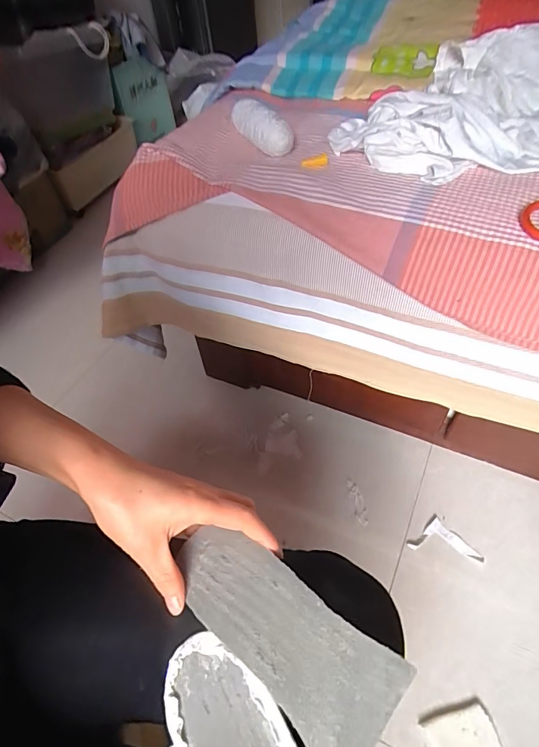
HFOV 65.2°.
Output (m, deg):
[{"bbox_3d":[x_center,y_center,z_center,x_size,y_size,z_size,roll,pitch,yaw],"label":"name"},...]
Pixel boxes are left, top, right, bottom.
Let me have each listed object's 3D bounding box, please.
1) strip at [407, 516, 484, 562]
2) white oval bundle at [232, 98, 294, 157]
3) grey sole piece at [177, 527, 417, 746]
[{"bbox_3d":[0.309,0.289,0.744,0.121,0.007,0.064,9,52,12],"label":"strip"},{"bbox_3d":[-0.017,-0.362,0.615,0.032,0.042,0.148,-27,54,-16],"label":"white oval bundle"},{"bbox_3d":[0.002,0.165,0.279,0.166,0.008,0.071,32,60,30],"label":"grey sole piece"}]

